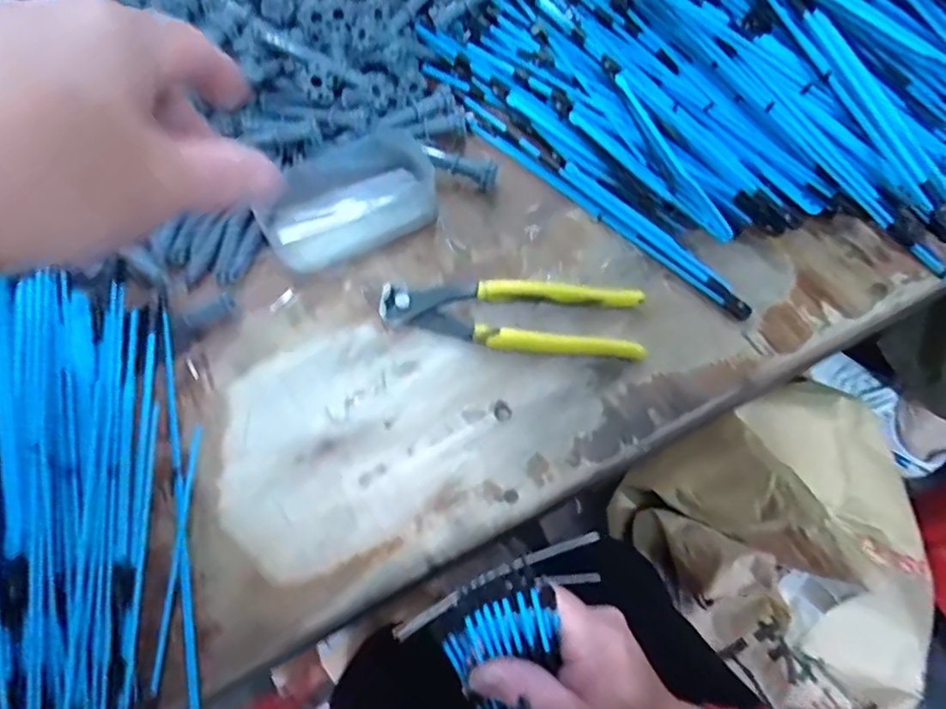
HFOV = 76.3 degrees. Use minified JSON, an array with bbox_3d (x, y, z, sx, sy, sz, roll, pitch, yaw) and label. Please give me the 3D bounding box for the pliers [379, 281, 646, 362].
[{"bbox_3d":[0.024,-0.022,0.382,0.162,0.017,0.048,2,63,3],"label":"pliers"}]

